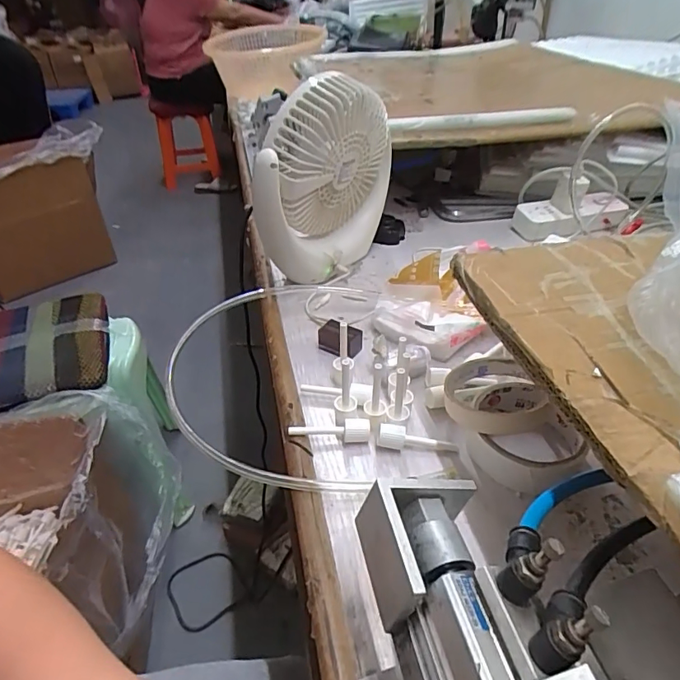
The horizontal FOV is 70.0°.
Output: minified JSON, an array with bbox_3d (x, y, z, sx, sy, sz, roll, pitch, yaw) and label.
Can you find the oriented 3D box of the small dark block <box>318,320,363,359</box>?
[{"bbox_3d":[0.000,-0.002,0.484,0.042,0.026,0.021,11,40,16],"label":"small dark block"}]

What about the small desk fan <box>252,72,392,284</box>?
[{"bbox_3d":[-0.017,-0.175,0.556,0.089,0.210,0.179,21,44,27],"label":"small desk fan"}]

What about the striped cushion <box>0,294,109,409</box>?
[{"bbox_3d":[-0.568,0.018,0.906,0.242,0.034,0.314,-14,39,-15],"label":"striped cushion"}]

